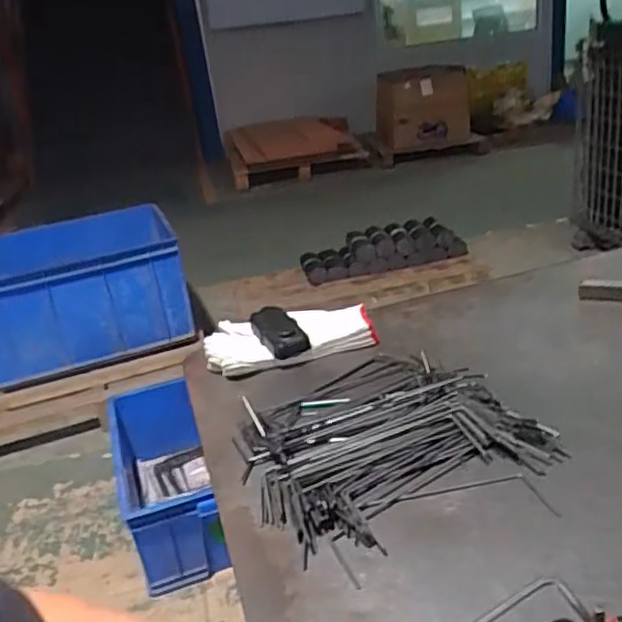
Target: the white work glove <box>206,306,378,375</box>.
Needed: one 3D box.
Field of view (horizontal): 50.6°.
[{"bbox_3d":[-0.032,0.036,0.851,0.227,0.032,0.111,-6,26,4],"label":"white work glove"}]

